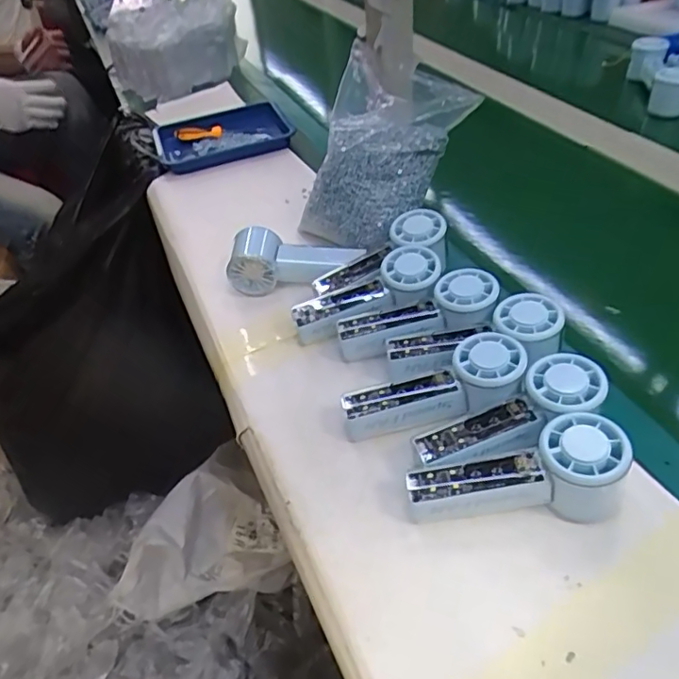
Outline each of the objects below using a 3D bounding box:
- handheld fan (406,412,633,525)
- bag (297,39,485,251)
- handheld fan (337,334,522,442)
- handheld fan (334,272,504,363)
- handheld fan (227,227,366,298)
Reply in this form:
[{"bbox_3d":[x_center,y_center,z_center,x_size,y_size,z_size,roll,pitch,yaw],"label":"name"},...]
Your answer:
[{"bbox_3d":[0.126,0.103,0.420,0.153,0.060,0.055,-15,42,10],"label":"handheld fan"},{"bbox_3d":[0.033,-0.191,0.636,0.155,0.208,0.059,33,17,15],"label":"bag"},{"bbox_3d":[0.077,0.045,0.480,0.156,0.048,0.062,-22,41,11],"label":"handheld fan"},{"bbox_3d":[0.070,-0.020,0.539,0.151,0.037,0.055,-20,41,13],"label":"handheld fan"},{"bbox_3d":[-0.047,-0.084,0.644,0.145,0.056,0.051,-1,43,6],"label":"handheld fan"}]

